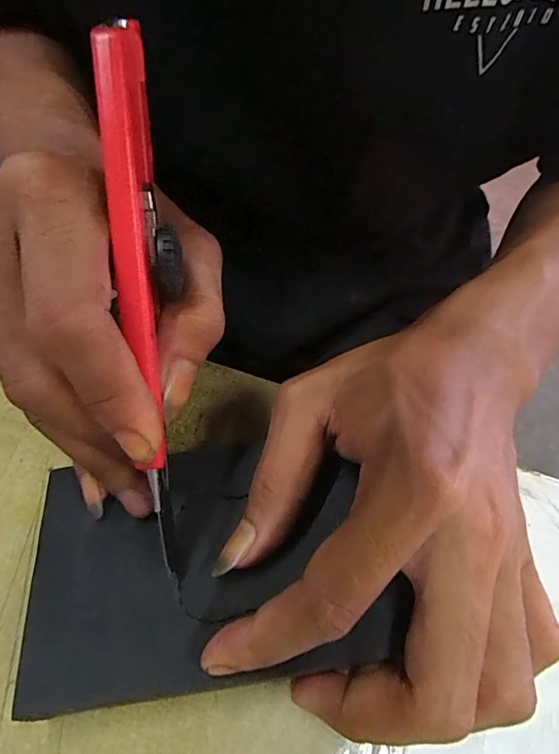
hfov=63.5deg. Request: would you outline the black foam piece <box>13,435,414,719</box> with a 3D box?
[{"bbox_3d":[-0.024,0.063,0.163,0.122,0.007,0.080,-7,55,-4],"label":"black foam piece"}]

